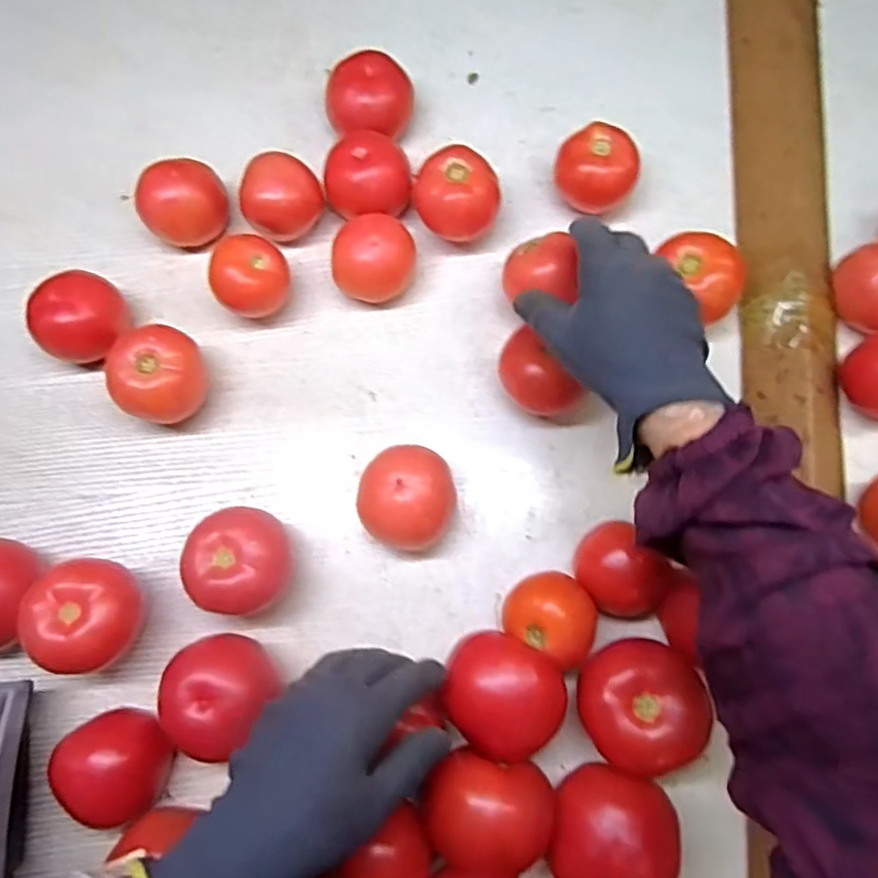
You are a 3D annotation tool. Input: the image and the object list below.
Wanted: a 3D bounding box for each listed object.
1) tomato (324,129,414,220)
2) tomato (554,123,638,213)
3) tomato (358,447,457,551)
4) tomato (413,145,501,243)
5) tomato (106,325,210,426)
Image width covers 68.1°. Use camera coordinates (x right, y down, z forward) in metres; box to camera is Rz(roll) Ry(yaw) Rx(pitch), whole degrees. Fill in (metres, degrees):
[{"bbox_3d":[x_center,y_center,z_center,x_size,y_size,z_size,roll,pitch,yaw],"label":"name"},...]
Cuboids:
[{"bbox_3d":[-0.057,-0.206,0.519,0.067,0.055,0.059,-23,76,-4],"label":"tomato"},{"bbox_3d":[0.124,-0.211,0.518,0.061,0.052,0.060,0,76,2],"label":"tomato"},{"bbox_3d":[-0.022,0.042,0.452,0.063,0.058,0.067,0,76,2],"label":"tomato"},{"bbox_3d":[0.015,-0.186,0.511,0.063,0.060,0.058,2,76,2],"label":"tomato"},{"bbox_3d":[-0.205,-0.045,0.476,0.065,0.061,0.067,18,77,6],"label":"tomato"}]

